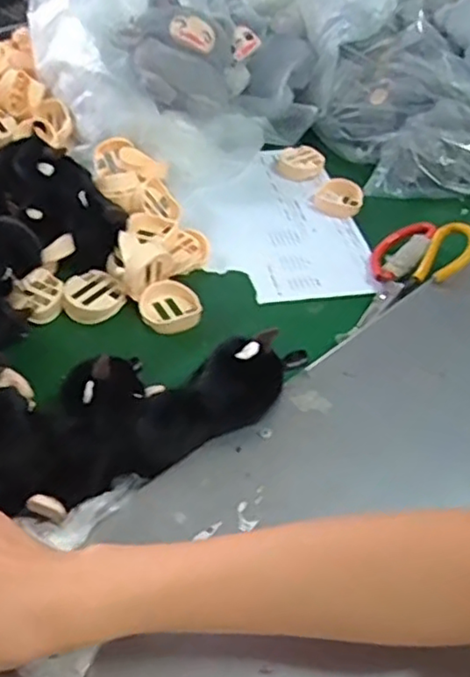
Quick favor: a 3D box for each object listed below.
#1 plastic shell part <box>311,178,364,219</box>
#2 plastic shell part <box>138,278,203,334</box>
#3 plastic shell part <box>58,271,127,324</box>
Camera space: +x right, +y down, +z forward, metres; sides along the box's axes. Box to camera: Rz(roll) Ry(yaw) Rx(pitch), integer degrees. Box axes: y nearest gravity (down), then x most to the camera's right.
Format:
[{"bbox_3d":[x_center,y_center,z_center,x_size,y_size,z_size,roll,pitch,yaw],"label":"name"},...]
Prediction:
[{"bbox_3d":[0.125,-0.170,0.781,0.058,0.023,0.056,13,46,8],"label":"plastic shell part"},{"bbox_3d":[-0.063,-0.032,0.625,0.058,0.018,0.055,-4,46,-8],"label":"plastic shell part"},{"bbox_3d":[-0.137,-0.040,0.618,0.055,0.024,0.048,-26,53,-26],"label":"plastic shell part"}]

